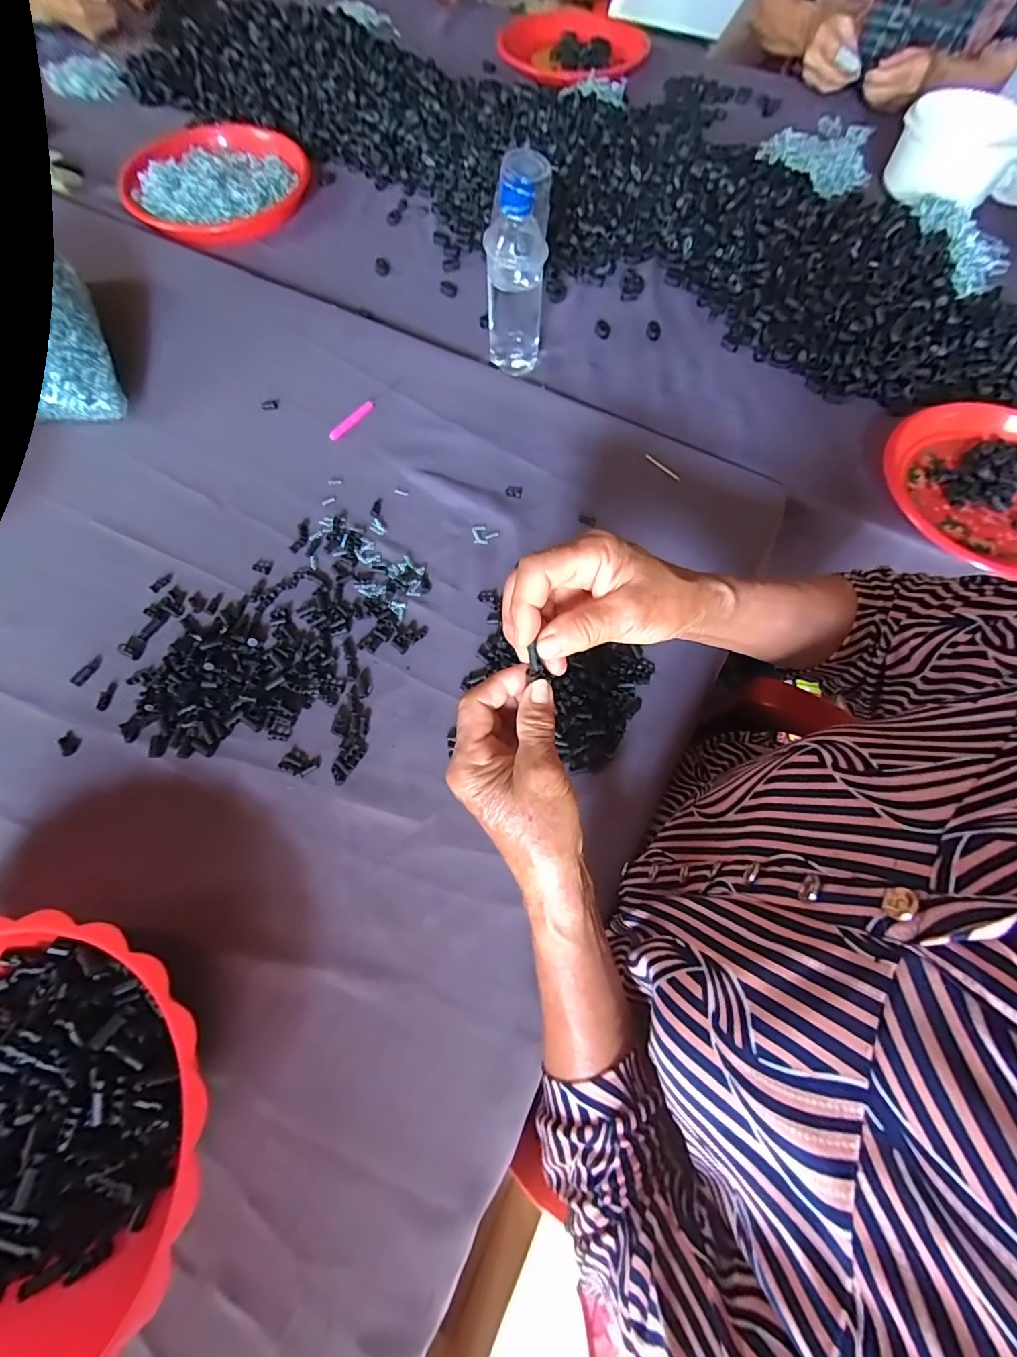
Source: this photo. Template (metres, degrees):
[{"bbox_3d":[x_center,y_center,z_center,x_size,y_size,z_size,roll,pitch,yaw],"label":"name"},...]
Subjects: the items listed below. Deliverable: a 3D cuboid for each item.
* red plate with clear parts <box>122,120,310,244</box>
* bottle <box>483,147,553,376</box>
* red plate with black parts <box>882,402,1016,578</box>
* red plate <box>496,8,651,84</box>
[{"bbox_3d":[-0.409,-0.700,0.673,0.243,0.034,0.260,1,69,-1],"label":"red plate with clear parts"},{"bbox_3d":[0.009,-0.434,0.513,0.064,0.179,0.072,0,69,-1],"label":"bottle"},{"bbox_3d":[0.522,-0.211,0.515,0.200,0.036,0.199,1,69,-1],"label":"red plate with black parts"},{"bbox_3d":[0.111,-1.120,0.860,0.260,0.037,0.278,1,69,-1],"label":"red plate"}]

